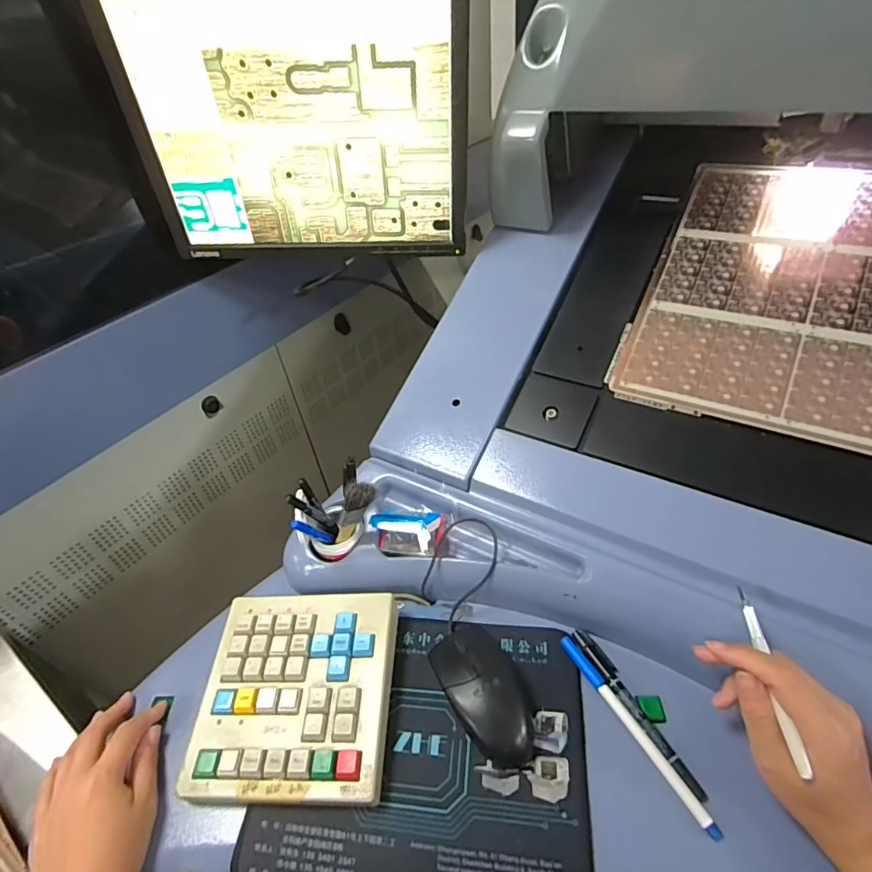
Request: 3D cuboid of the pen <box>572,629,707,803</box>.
[{"bbox_3d":[0.160,0.219,0.404,0.016,0.008,0.141,-22,45,-16],"label":"pen"}]

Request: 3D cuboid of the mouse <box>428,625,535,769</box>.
[{"bbox_3d":[0.042,0.210,0.412,0.060,0.035,0.107,-27,46,-21],"label":"mouse"}]

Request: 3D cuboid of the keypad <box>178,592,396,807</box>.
[{"bbox_3d":[-0.120,0.214,0.423,0.160,0.029,0.158,-2,43,5],"label":"keypad"}]

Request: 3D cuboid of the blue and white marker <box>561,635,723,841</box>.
[{"bbox_3d":[0.155,0.229,0.393,0.010,0.010,0.160,-24,45,-18],"label":"blue and white marker"}]

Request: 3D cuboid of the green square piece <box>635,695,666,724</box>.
[{"bbox_3d":[0.176,0.223,0.406,0.021,0.006,0.020,-2,43,5],"label":"green square piece"}]

